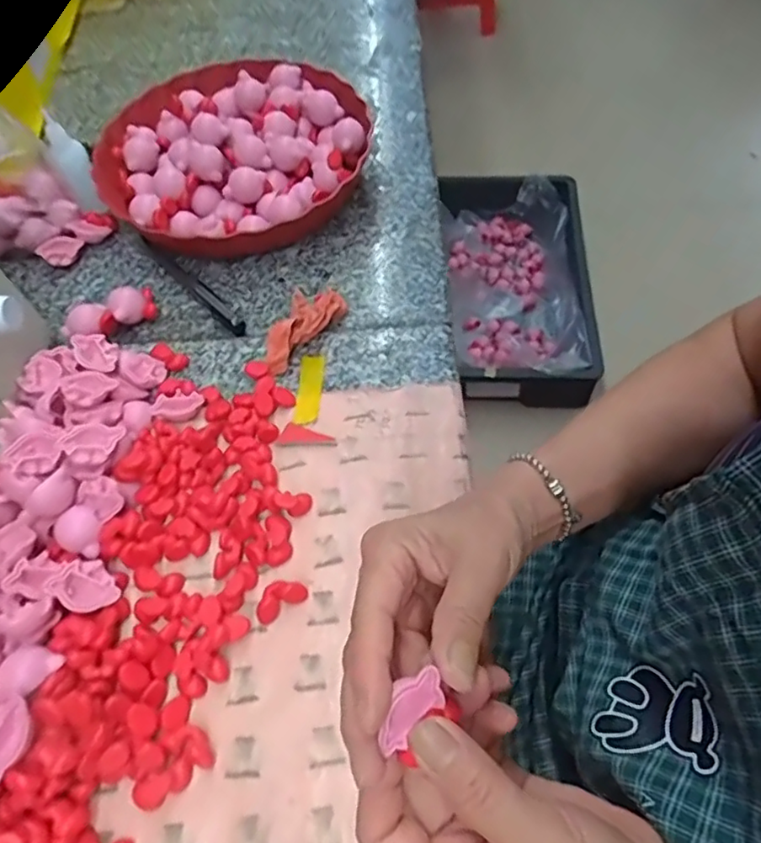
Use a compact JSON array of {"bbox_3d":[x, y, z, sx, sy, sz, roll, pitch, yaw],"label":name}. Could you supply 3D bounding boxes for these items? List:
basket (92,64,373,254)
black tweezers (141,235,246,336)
[{"bbox_3d":[-0.130,-0.241,0.543,0.233,0.063,0.214,-2,60,3],"label":"basket"},{"bbox_3d":[-0.155,-0.116,0.498,0.016,0.017,0.140,-38,65,-17],"label":"black tweezers"}]

